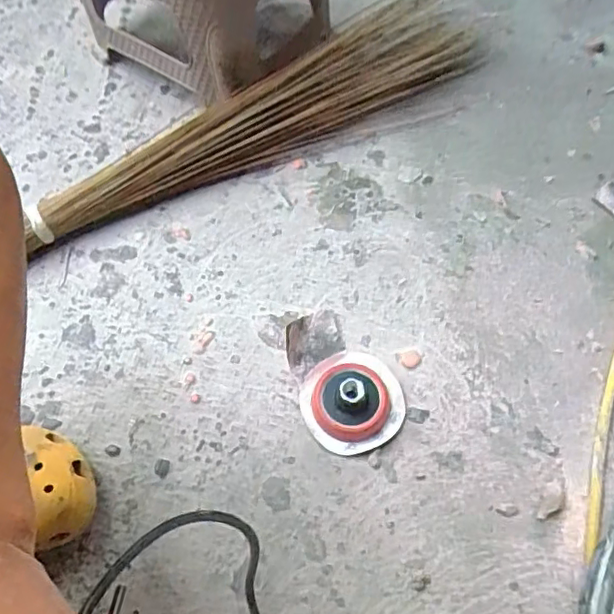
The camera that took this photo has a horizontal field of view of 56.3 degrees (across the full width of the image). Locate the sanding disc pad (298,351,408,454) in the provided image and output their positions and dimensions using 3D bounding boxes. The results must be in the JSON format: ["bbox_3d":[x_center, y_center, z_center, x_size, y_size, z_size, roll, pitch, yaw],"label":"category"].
[{"bbox_3d":[0.042,0.081,0.520,0.093,0.035,0.093,-28,64,-13],"label":"sanding disc pad"}]

